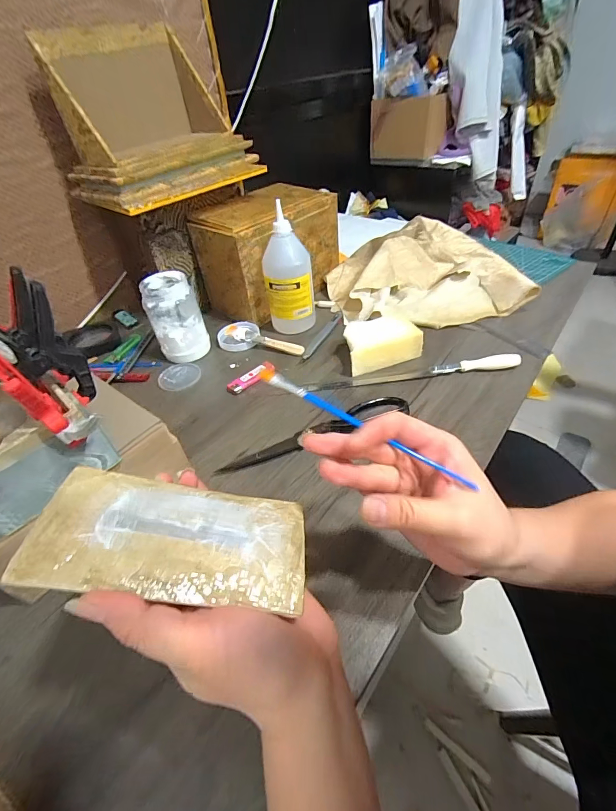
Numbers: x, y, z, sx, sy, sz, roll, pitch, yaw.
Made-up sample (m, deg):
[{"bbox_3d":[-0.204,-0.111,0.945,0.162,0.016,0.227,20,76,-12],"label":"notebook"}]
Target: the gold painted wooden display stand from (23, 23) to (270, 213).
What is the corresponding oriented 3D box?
[{"bbox_3d":[-0.238,-0.442,0.560,0.219,0.184,0.264,30,54,33],"label":"gold painted wooden display stand"}]

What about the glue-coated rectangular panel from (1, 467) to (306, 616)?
[{"bbox_3d":[-0.069,0.071,0.203,0.137,0.005,0.068,12,36,-11],"label":"glue-coated rectangular panel"}]

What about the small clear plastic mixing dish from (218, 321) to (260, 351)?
[{"bbox_3d":[-0.118,-0.118,0.626,0.071,0.025,0.064,-10,43,-4],"label":"small clear plastic mixing dish"}]

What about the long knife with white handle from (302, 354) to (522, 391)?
[{"bbox_3d":[0.143,-0.049,0.520,0.298,0.019,0.020,-5,43,1],"label":"long knife with white handle"}]

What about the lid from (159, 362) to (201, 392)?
[{"bbox_3d":[-0.200,-0.047,0.576,0.064,0.005,0.064,-3,43,3],"label":"lid"}]

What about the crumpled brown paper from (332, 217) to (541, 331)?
[{"bbox_3d":[0.193,-0.269,0.713,0.308,0.062,0.356,-10,43,-4],"label":"crumpled brown paper"}]

